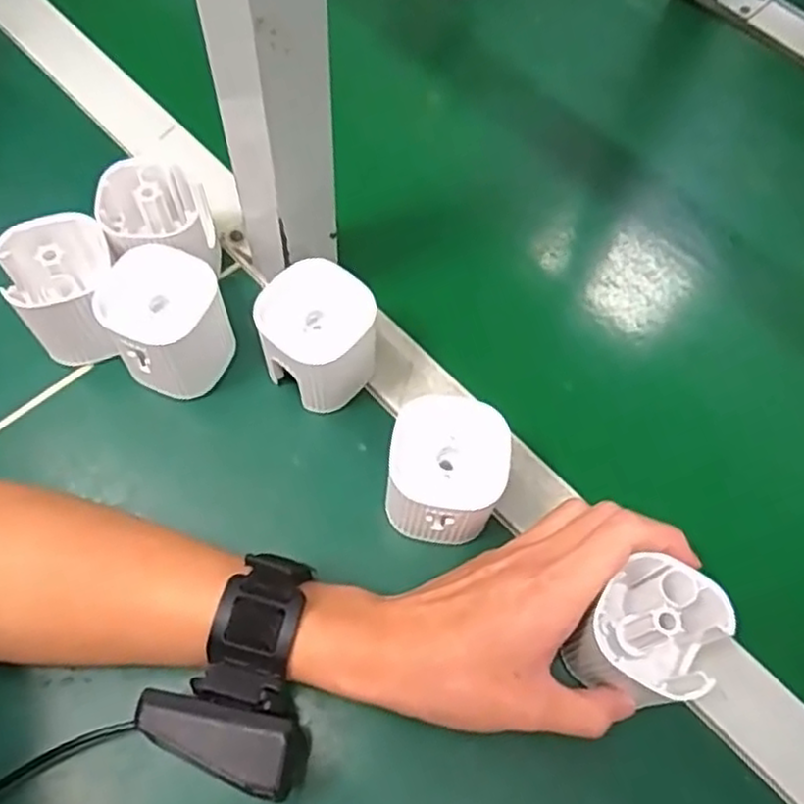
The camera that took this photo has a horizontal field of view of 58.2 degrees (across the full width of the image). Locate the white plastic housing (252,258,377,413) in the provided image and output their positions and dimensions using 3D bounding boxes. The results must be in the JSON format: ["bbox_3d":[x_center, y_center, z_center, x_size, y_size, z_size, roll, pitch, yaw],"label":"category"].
[{"bbox_3d":[-0.045,-0.033,0.388,0.054,0.069,0.051,1,63,-3],"label":"white plastic housing"}]

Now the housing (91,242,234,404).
[{"bbox_3d":[-0.124,-0.040,0.389,0.058,0.069,0.055,-15,65,-10],"label":"housing"}]

